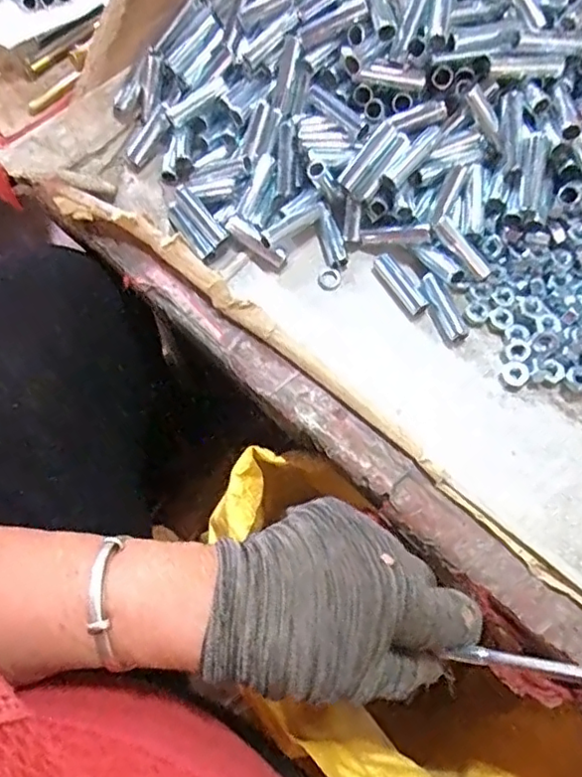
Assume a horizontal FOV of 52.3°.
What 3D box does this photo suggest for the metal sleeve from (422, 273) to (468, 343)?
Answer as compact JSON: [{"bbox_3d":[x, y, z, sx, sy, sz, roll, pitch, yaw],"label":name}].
[{"bbox_3d":[0.091,-0.047,0.349,0.012,0.014,0.043,-20,72,-7],"label":"metal sleeve"}]

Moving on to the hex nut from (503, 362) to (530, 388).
[{"bbox_3d":[0.127,-0.008,0.336,0.012,0.008,0.014,-37,74,-12],"label":"hex nut"}]

